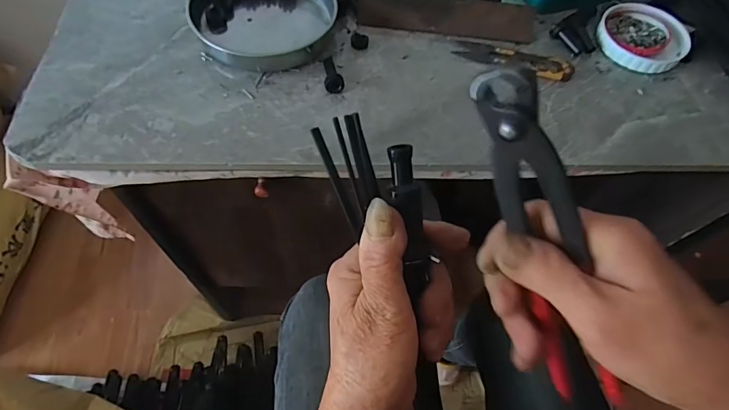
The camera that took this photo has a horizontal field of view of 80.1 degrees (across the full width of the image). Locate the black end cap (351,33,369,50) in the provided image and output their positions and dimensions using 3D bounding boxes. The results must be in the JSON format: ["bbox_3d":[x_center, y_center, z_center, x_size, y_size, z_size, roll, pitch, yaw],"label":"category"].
[{"bbox_3d":[-0.005,-0.166,0.436,0.018,0.009,0.014,7,61,0],"label":"black end cap"}]

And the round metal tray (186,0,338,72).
[{"bbox_3d":[-0.101,-0.196,0.433,0.137,0.029,0.138,2,61,-3],"label":"round metal tray"}]

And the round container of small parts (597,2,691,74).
[{"bbox_3d":[0.293,-0.177,0.459,0.088,0.019,0.088,2,61,-3],"label":"round container of small parts"}]

